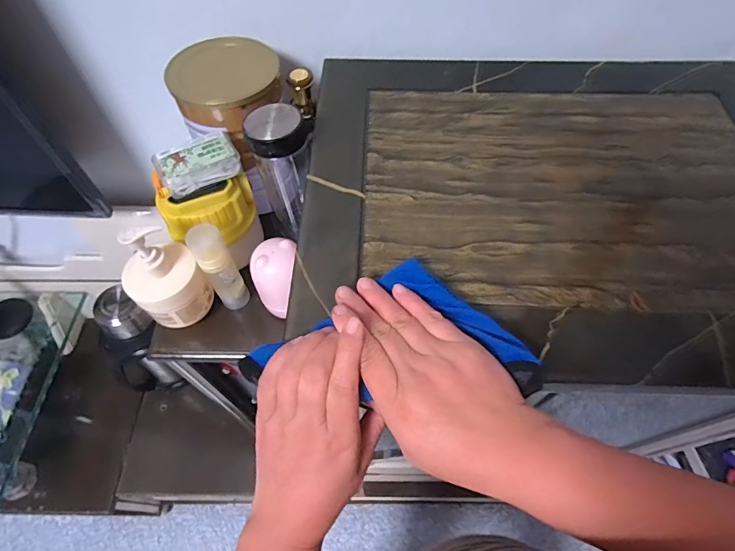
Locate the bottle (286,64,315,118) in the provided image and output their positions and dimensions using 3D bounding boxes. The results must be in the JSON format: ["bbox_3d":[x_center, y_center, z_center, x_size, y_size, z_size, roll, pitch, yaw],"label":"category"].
[{"bbox_3d":[-0.084,-0.233,0.531,0.028,0.054,0.026,0,58,0],"label":"bottle"}]

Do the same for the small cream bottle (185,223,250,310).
[{"bbox_3d":[-0.166,-0.005,0.475,0.034,0.132,0.027,-39,65,-21],"label":"small cream bottle"}]

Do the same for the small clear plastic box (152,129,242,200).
[{"bbox_3d":[-0.184,-0.124,0.458,0.087,0.030,0.046,-30,62,-17],"label":"small clear plastic box"}]

